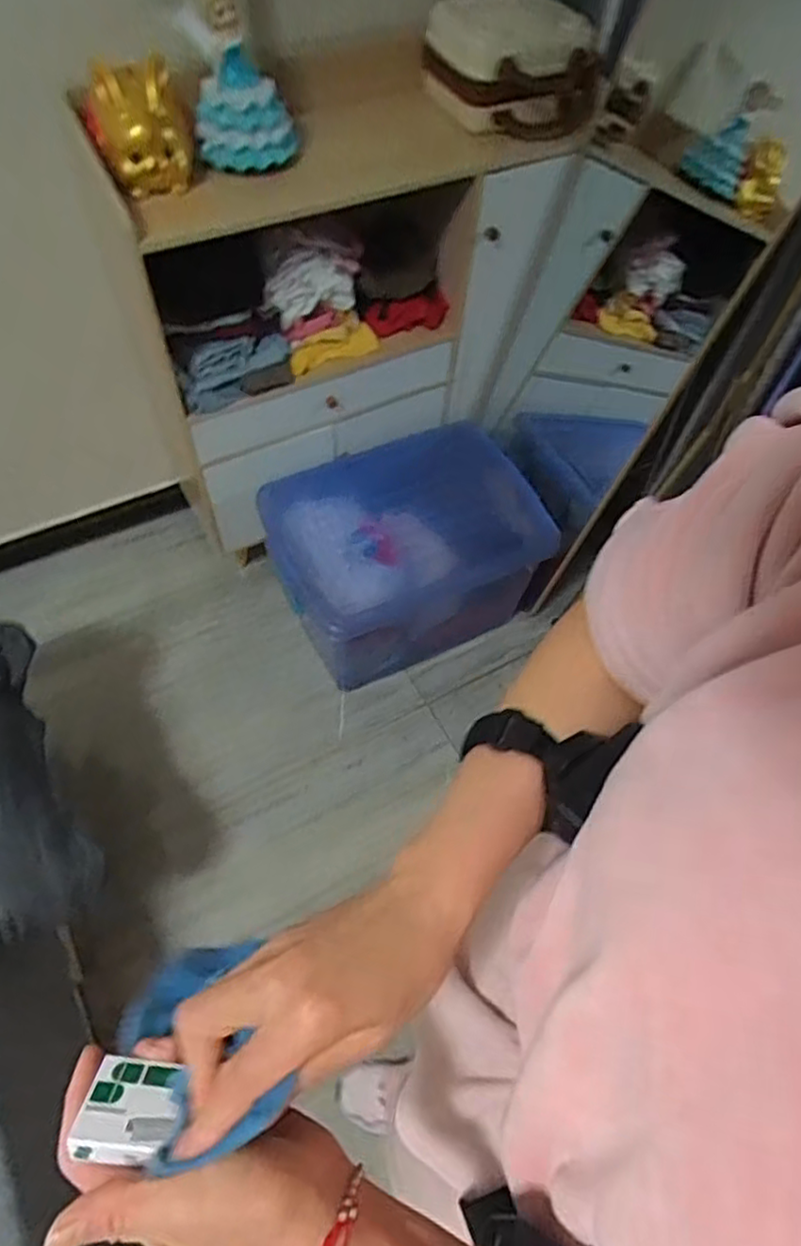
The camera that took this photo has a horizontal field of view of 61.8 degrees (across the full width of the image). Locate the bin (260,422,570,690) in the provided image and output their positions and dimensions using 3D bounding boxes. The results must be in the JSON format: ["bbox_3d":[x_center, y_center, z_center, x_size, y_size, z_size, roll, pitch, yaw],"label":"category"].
[{"bbox_3d":[0.007,-0.156,1.462,0.550,0.383,0.409,-20,62,-16],"label":"bin"}]

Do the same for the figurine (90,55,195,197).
[{"bbox_3d":[-0.359,-0.692,0.938,0.118,0.137,0.072,-11,60,-11],"label":"figurine"}]

